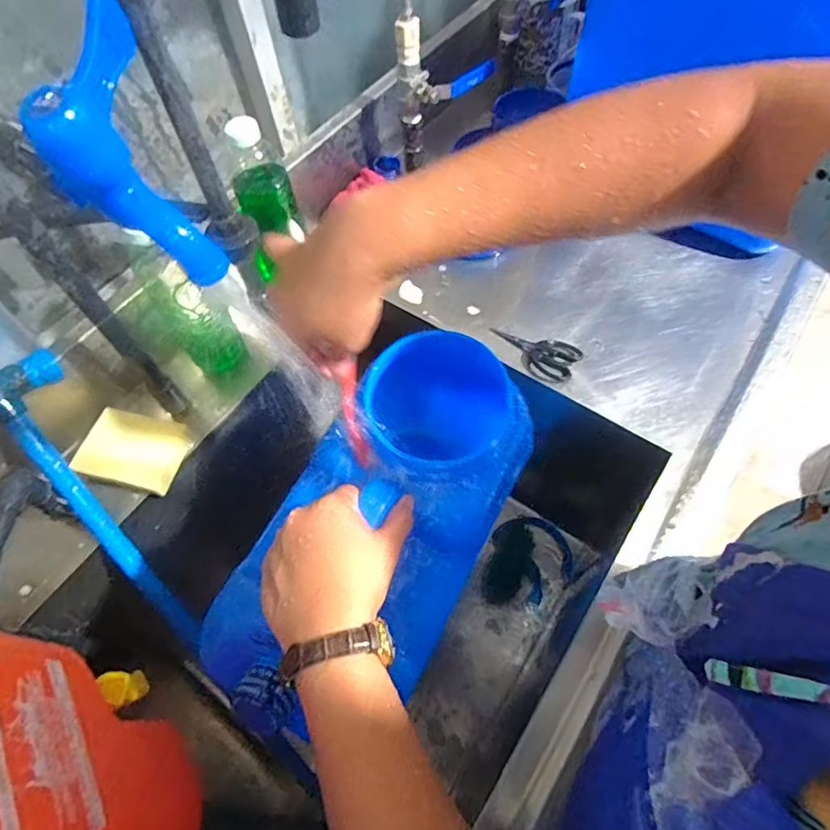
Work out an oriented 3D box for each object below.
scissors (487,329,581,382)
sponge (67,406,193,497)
[{"bbox_3d":[0.139,-0.075,0.618,0.104,0.009,0.058,27,65,18],"label":"scissors"},{"bbox_3d":[-0.298,0.034,0.556,0.105,0.024,0.085,12,62,11],"label":"sponge"}]

